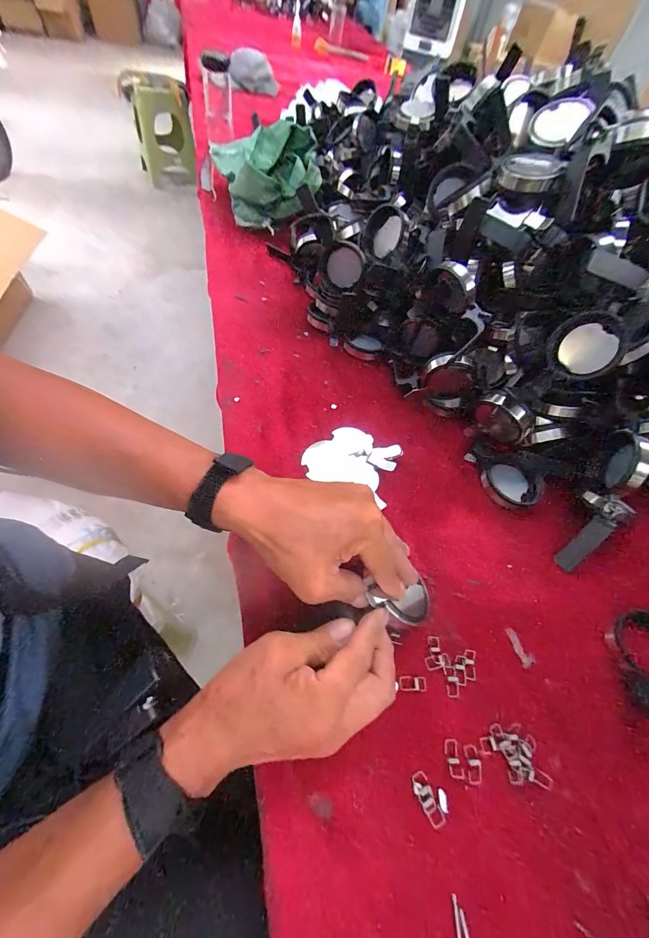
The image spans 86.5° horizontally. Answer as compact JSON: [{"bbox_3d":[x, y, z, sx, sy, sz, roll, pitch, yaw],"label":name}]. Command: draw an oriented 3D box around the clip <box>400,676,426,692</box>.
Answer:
[{"bbox_3d":[0.077,0.186,0.298,0.023,0.004,0.011,7,57,-4],"label":"clip"}]

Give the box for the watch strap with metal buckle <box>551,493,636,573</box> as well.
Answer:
[{"bbox_3d":[0.288,0.071,0.379,0.037,0.028,0.092,37,94,19],"label":"watch strap with metal buckle"}]

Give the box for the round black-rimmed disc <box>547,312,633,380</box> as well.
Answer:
[{"bbox_3d":[0.287,-0.137,0.382,0.018,0.067,0.070,-13,48,-45],"label":"round black-rimmed disc"}]

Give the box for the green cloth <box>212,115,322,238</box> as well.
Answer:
[{"bbox_3d":[-0.114,-0.558,0.651,0.196,0.119,0.184,0,58,-8],"label":"green cloth"}]

